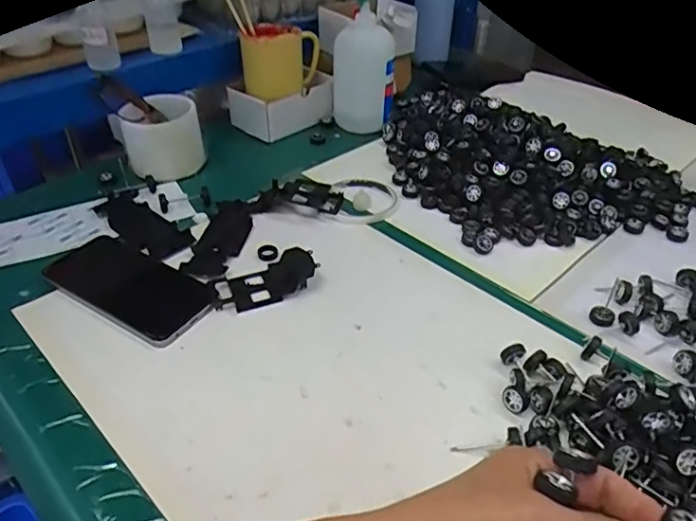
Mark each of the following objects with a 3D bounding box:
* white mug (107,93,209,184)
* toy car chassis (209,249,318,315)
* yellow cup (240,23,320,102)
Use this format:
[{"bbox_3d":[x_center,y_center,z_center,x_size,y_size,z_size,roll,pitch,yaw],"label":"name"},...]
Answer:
[{"bbox_3d":[-0.223,-0.147,0.672,0.096,0.077,0.080,-16,41,-18],"label":"white mug"},{"bbox_3d":[-0.077,0.017,0.514,0.095,0.017,0.050,-21,42,-23],"label":"toy car chassis"},{"bbox_3d":[-0.090,-0.270,0.756,0.099,0.073,0.110,-3,38,-3],"label":"yellow cup"}]

